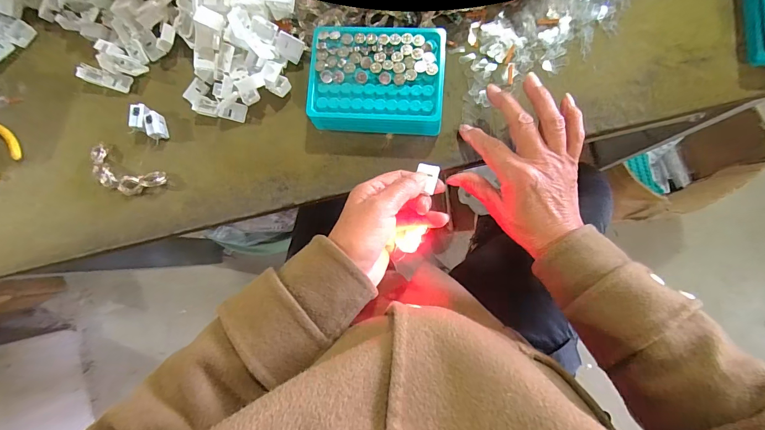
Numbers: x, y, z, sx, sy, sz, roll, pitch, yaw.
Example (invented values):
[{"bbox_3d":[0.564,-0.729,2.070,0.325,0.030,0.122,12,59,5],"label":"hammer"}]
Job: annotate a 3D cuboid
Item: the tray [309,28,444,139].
[{"bbox_3d":[-0.005,-0.133,0.348,0.129,0.035,0.096,4,86,4],"label":"tray"}]

